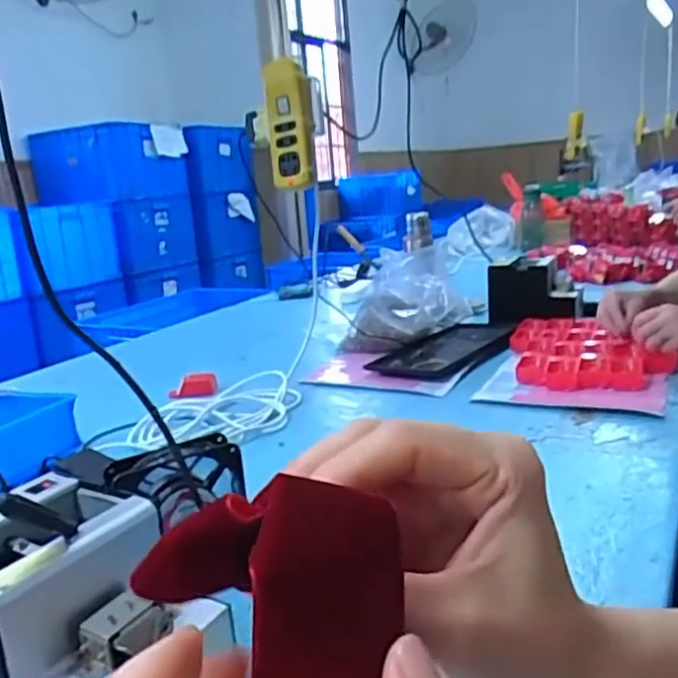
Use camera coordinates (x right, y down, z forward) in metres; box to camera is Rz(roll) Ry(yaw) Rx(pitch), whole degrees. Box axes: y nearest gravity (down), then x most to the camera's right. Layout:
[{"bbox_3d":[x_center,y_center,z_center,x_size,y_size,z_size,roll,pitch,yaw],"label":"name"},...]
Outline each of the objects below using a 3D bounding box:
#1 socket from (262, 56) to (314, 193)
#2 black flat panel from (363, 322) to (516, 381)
[{"bbox_3d":[-0.067,-0.301,0.940,0.066,0.167,0.055,-6,14,-3],"label":"socket"},{"bbox_3d":[0.211,0.014,1.285,0.177,0.017,0.363,5,17,36],"label":"black flat panel"}]

